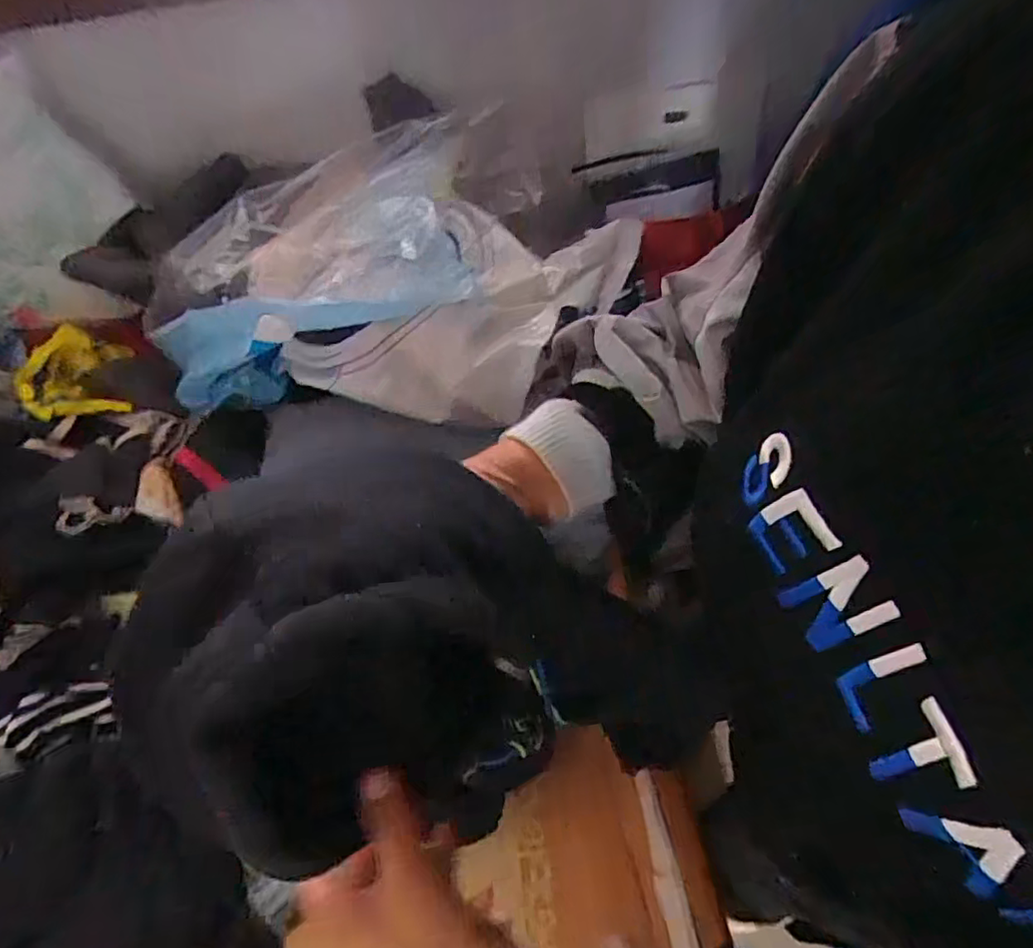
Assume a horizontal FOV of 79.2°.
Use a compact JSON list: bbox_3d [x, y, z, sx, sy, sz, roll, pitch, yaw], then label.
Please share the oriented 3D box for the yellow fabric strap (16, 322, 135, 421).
[{"bbox_3d":[-0.745,-0.167,1.062,0.162,0.069,0.179,-1,52,-38],"label":"yellow fabric strap"}]

